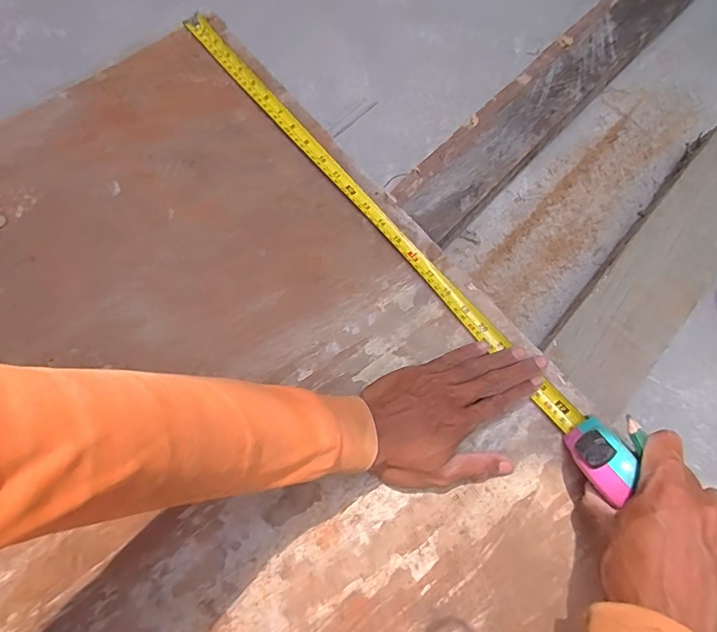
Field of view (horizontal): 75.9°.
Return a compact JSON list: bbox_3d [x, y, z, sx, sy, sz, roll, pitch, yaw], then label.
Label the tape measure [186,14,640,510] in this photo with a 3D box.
[{"bbox_3d":[0.013,-0.104,0.457,0.049,0.071,0.630,-36,72,-11],"label":"tape measure"}]

